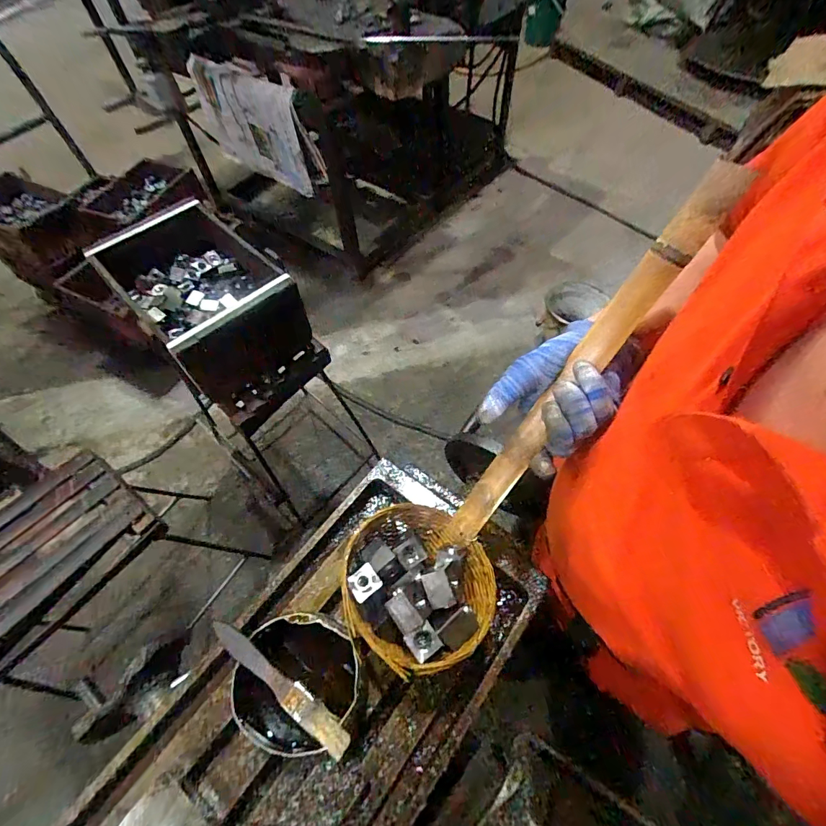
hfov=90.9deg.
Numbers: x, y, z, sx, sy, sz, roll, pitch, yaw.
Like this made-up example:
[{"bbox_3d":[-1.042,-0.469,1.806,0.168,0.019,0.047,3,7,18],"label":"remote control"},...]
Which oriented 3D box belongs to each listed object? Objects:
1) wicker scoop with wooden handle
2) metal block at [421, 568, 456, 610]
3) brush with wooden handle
[{"bbox_3d":[0.101,0.020,0.335,0.131,0.095,0.449,41,103,22],"label":"wicker scoop with wooden handle"},{"bbox_3d":[0.024,0.155,0.363,0.024,0.016,0.031,-25,83,19],"label":"metal block"},{"bbox_3d":[-0.115,0.229,0.346,0.148,0.012,0.020,31,65,19],"label":"brush with wooden handle"}]

